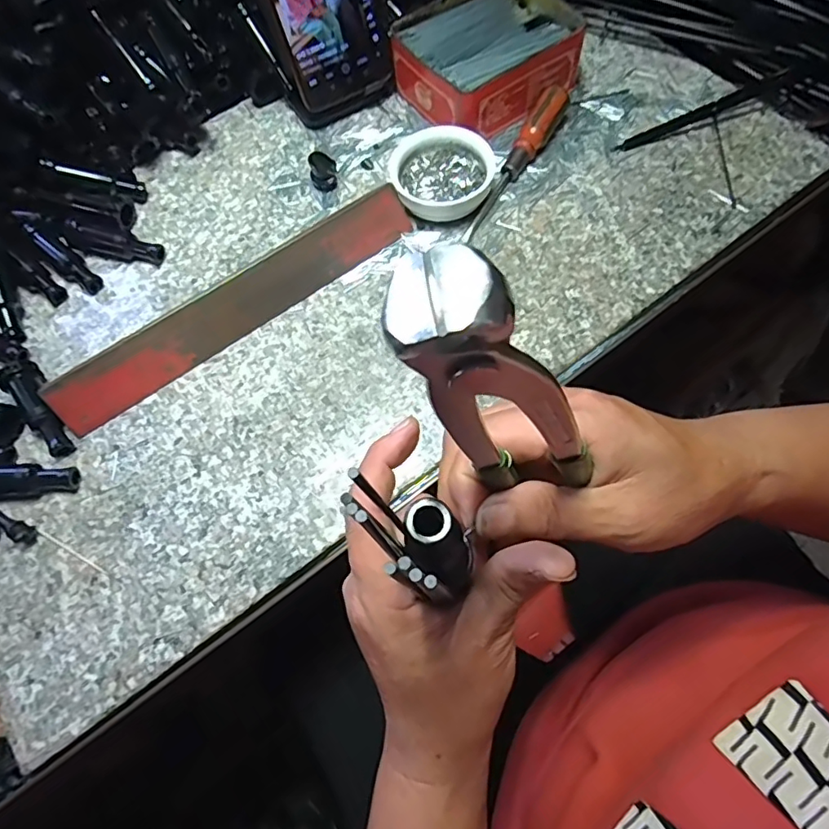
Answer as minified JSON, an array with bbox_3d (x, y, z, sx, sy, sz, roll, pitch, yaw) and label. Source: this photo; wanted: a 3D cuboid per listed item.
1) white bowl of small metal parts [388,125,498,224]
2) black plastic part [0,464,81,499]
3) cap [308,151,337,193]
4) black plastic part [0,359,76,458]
[{"bbox_3d":[0.020,-0.169,0.395,0.071,0.024,0.071,-2,66,4],"label":"white bowl of small metal parts"},{"bbox_3d":[-0.233,0.038,0.324,0.067,0.022,0.016,-6,66,2],"label":"black plastic part"},{"bbox_3d":[-0.067,-0.179,0.410,0.018,0.022,0.021,-9,66,1],"label":"cap"},{"bbox_3d":[-0.232,-0.005,0.342,0.021,0.022,0.069,-37,69,-11],"label":"black plastic part"}]

